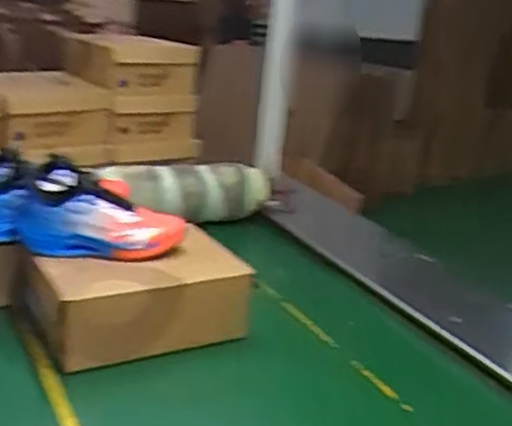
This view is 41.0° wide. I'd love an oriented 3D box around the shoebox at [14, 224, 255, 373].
[{"bbox_3d":[-0.198,0.140,1.139,0.330,0.128,0.215,-5,21,-29],"label":"shoebox"}]

